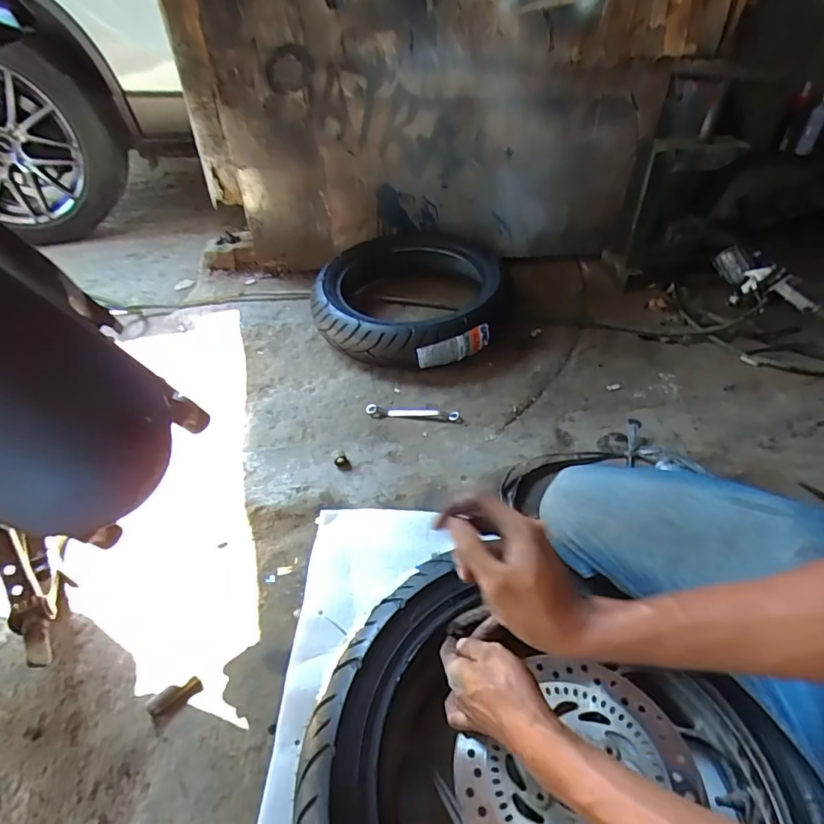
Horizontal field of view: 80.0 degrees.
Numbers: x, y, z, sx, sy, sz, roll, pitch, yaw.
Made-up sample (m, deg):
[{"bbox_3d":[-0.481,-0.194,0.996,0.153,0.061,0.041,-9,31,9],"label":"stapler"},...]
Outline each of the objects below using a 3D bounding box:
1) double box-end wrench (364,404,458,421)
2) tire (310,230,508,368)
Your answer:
[{"bbox_3d":[0.001,-0.003,1.035,0.196,0.013,0.031,5,42,10],"label":"double box-end wrench"},{"bbox_3d":[-0.009,-0.290,1.255,0.462,0.157,0.467,-1,41,3],"label":"tire"}]

